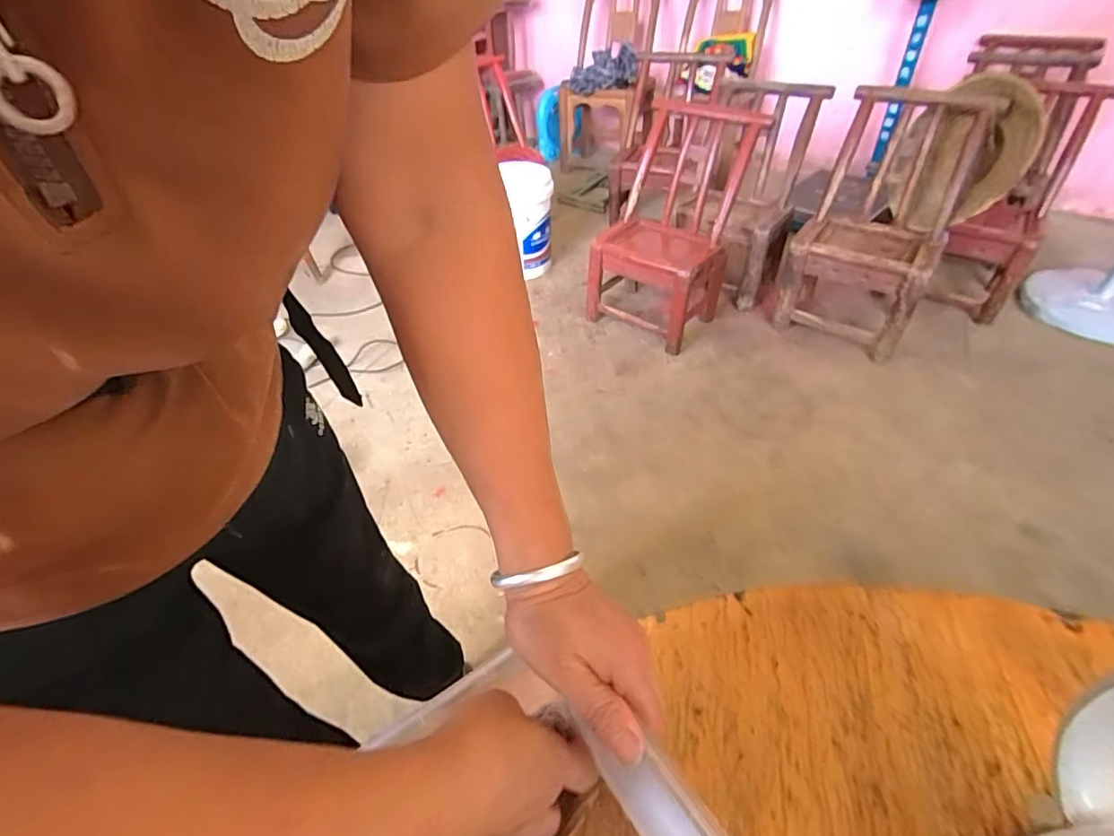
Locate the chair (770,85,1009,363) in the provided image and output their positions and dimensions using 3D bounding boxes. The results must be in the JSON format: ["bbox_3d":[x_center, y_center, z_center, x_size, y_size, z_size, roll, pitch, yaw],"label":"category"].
[{"bbox_3d":[0.917,-0.560,1.568,0.432,0.695,0.499,26,51,27],"label":"chair"}]

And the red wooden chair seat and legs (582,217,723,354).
[{"bbox_3d":[0.323,-0.456,1.732,0.353,0.339,0.306,28,52,29],"label":"red wooden chair seat and legs"}]

